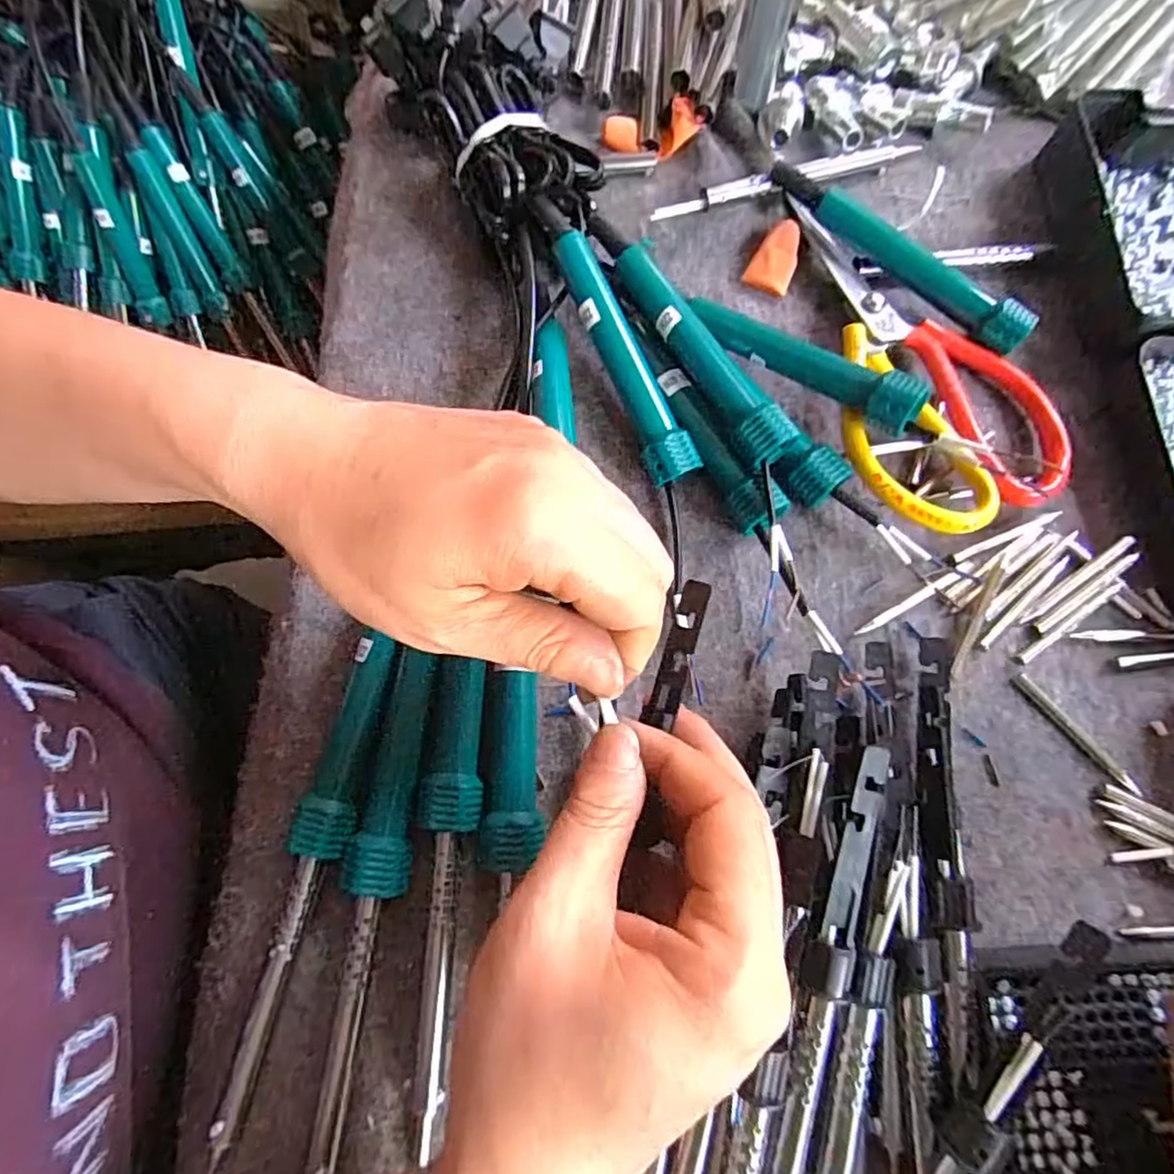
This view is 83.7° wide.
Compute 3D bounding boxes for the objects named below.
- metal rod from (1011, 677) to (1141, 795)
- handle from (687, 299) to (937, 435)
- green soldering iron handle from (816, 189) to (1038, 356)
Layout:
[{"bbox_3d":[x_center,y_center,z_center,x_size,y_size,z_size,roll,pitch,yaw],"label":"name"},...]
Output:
[{"bbox_3d":[0.208,0.061,0.278,0.008,0.004,0.062,-39,77,-9],"label":"metal rod"},{"bbox_3d":[0.098,-0.105,0.302,0.115,0.021,0.018,37,78,26],"label":"handle"},{"bbox_3d":[0.167,-0.158,0.326,0.116,0.022,0.019,44,79,12],"label":"green soldering iron handle"}]

